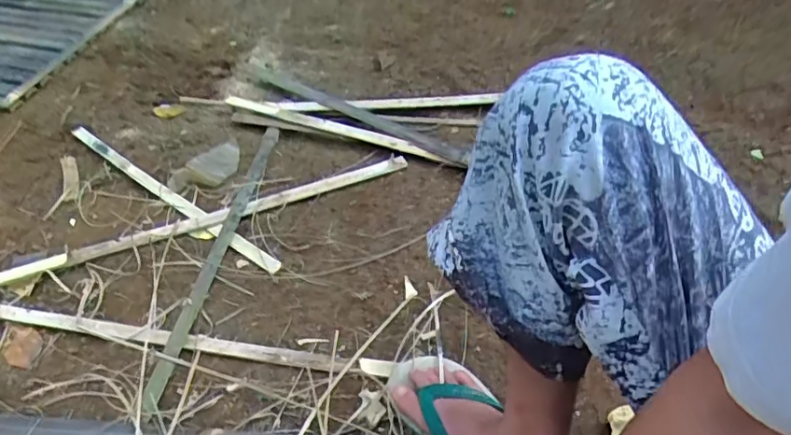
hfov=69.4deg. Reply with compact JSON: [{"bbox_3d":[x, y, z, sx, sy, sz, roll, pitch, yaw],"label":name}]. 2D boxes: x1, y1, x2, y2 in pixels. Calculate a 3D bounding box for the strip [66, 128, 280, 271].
[{"bbox_3d":[-0.435,-0.056,1.061,0.627,0.008,0.028,29,58,27],"label":"strip"}]

